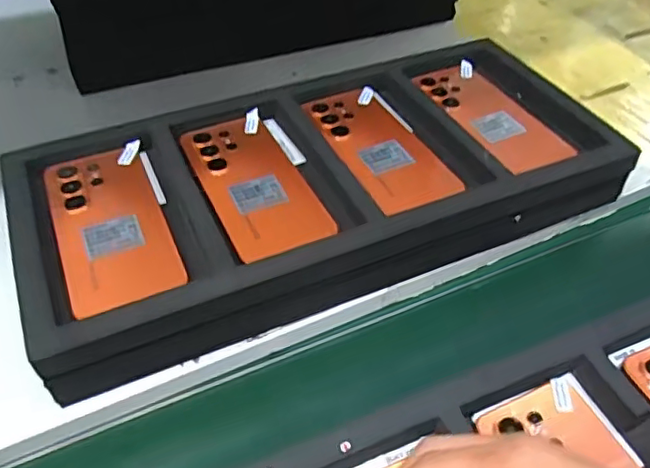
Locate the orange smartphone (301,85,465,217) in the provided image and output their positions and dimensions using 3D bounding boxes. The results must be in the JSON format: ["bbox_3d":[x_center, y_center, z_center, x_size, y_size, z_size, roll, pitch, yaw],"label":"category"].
[{"bbox_3d":[0.046,-0.077,0.512,0.076,0.008,0.164,-18,49,-17],"label":"orange smartphone"}]

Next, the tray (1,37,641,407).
[{"bbox_3d":[0.000,-0.047,0.514,0.481,0.074,0.240,-17,49,-16],"label":"tray"}]

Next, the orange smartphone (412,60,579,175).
[{"bbox_3d":[0.157,-0.114,0.551,0.076,0.013,0.162,-21,50,-20],"label":"orange smartphone"}]

